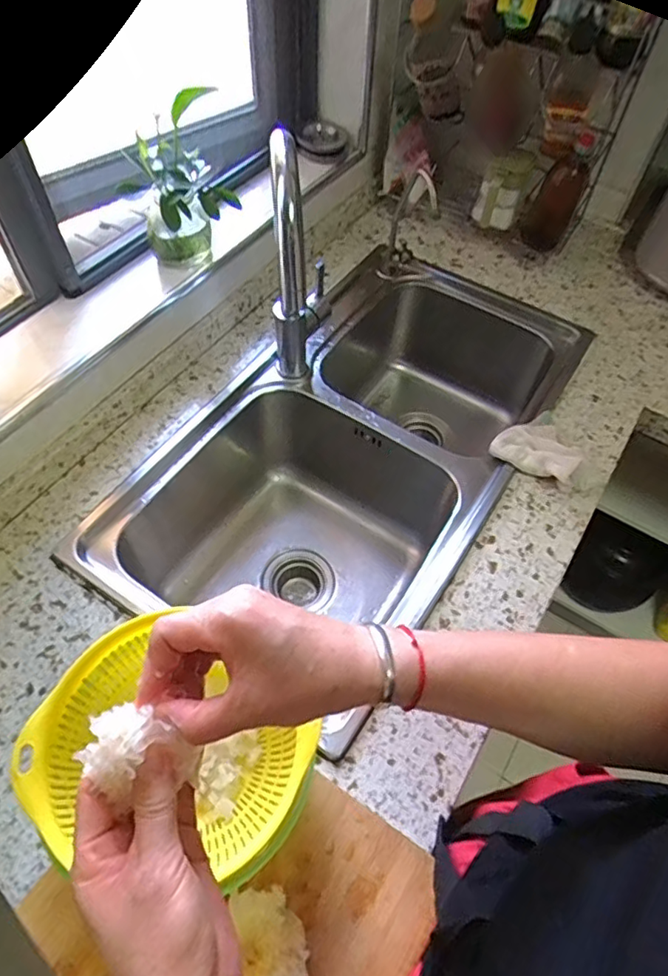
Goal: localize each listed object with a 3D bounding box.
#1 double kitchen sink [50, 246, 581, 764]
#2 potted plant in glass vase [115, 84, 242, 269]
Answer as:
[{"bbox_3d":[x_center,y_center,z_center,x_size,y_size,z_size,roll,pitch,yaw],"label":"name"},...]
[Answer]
[{"bbox_3d":[0.033,-0.022,0.907,0.412,0.257,0.748,30,60,16],"label":"double kitchen sink"},{"bbox_3d":[-0.192,-0.371,0.750,0.117,0.214,0.097,-34,64,-22],"label":"potted plant in glass vase"}]

